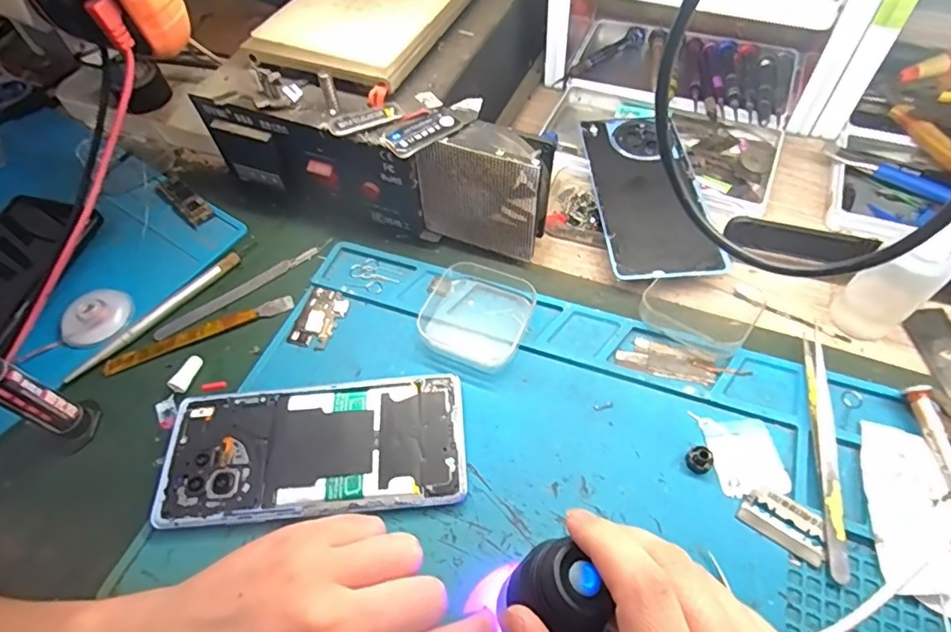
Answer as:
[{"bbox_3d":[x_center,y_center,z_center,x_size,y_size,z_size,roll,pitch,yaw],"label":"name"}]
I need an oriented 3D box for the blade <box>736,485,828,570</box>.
[{"bbox_3d":[0.153,0.102,0.258,0.039,0.004,0.023,31,76,22],"label":"blade"}]

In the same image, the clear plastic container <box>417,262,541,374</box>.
[{"bbox_3d":[0.003,-0.004,0.329,0.062,0.016,0.069,19,61,16],"label":"clear plastic container"}]

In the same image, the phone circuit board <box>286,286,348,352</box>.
[{"bbox_3d":[-0.102,0.001,0.343,0.027,0.004,0.045,12,59,12],"label":"phone circuit board"}]

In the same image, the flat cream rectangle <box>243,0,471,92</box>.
[{"bbox_3d":[-0.066,-0.228,0.379,0.113,0.018,0.186,20,61,16],"label":"flat cream rectangle"}]

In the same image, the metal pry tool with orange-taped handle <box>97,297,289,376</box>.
[{"bbox_3d":[-0.180,0.010,0.342,0.120,0.004,0.011,-22,58,-10],"label":"metal pry tool with orange-taped handle"}]

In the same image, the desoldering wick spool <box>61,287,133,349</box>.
[{"bbox_3d":[-0.255,0.001,0.351,0.042,0.011,0.042,-2,57,3],"label":"desoldering wick spool"}]

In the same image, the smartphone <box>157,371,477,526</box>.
[{"bbox_3d":[-0.088,0.073,0.290,0.163,0.011,0.073,-5,57,2],"label":"smartphone"}]

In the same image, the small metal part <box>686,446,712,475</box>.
[{"bbox_3d":[0.117,0.075,0.273,0.011,0.010,0.013,-36,62,-17],"label":"small metal part"}]

